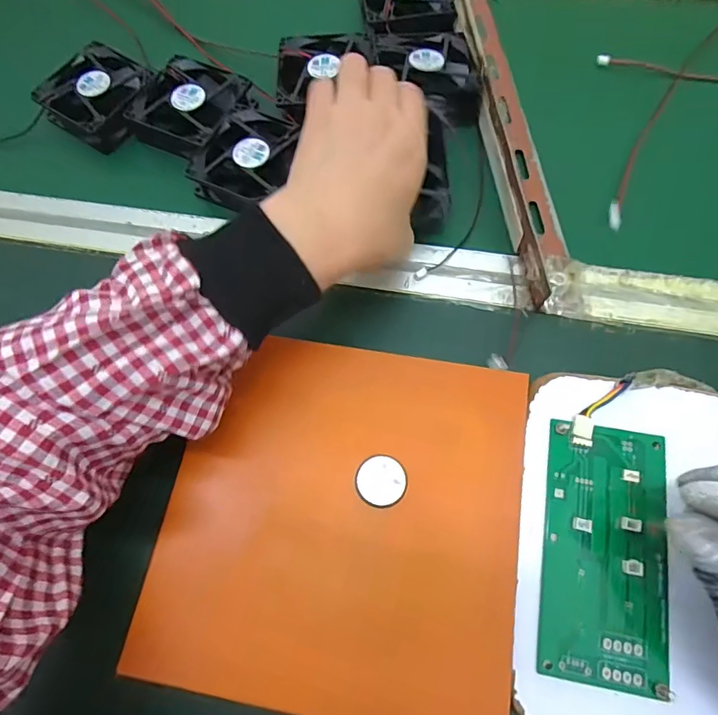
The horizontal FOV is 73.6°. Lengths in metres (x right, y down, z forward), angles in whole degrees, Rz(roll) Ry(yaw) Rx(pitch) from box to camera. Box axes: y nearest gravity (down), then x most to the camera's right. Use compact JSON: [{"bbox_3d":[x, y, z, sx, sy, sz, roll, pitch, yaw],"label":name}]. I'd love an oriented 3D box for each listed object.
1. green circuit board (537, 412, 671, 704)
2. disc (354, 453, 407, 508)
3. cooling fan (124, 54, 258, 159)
[{"bbox_3d":[0.137,0.104,0.264,0.064,0.011,0.134,9,69,6],"label":"green circuit board"},{"bbox_3d":[0.013,0.071,0.278,0.028,0.004,0.029,-1,68,2],"label":"disc"},{"bbox_3d":[-0.139,-0.207,0.405,0.081,0.031,0.087,30,72,14],"label":"cooling fan"}]

